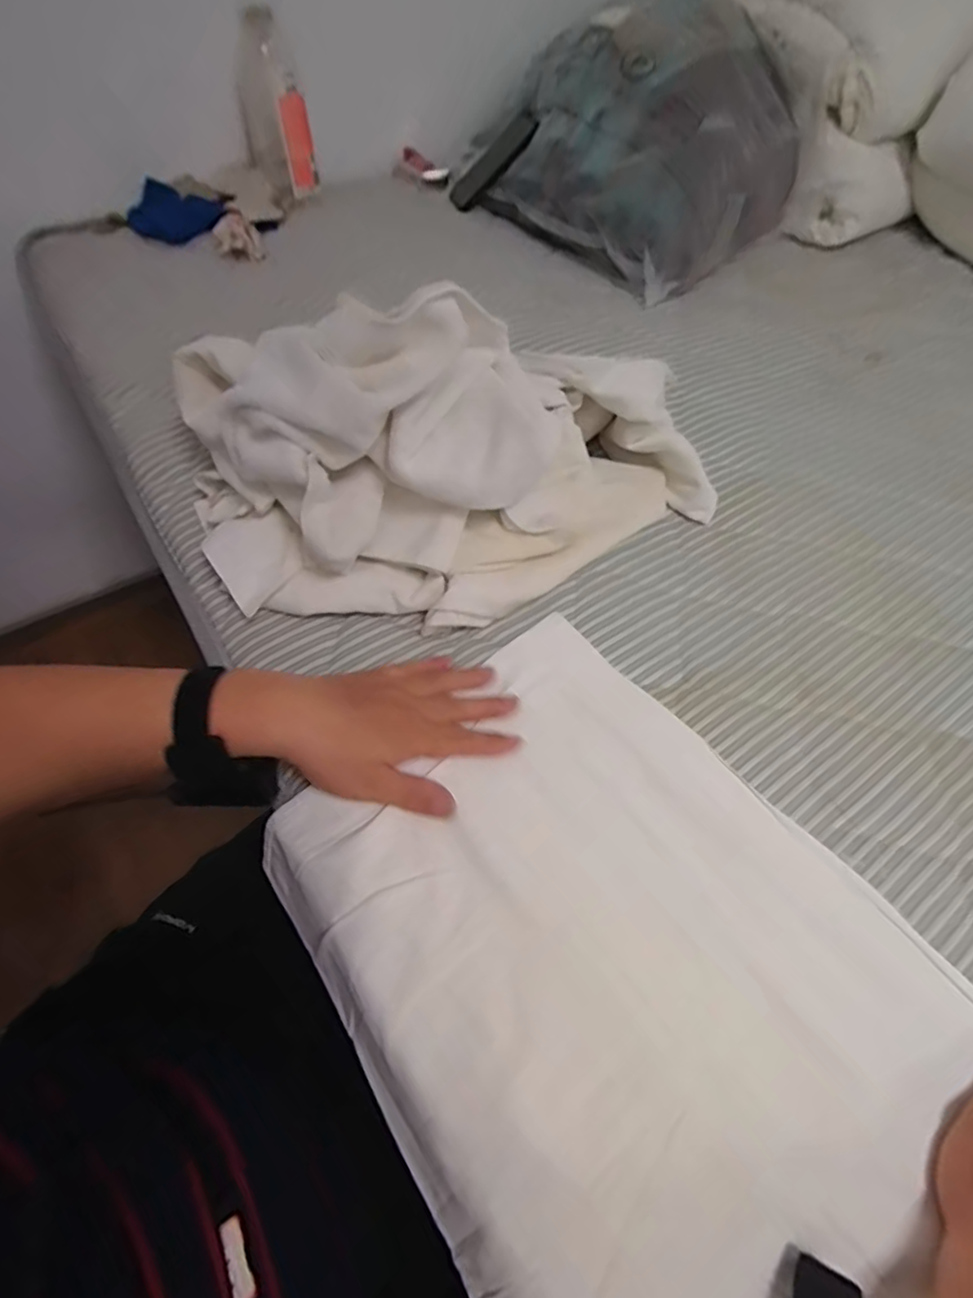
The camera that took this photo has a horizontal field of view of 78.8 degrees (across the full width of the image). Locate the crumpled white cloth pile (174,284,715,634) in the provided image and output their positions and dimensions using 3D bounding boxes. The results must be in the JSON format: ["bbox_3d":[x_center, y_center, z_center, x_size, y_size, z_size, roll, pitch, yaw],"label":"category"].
[{"bbox_3d":[-0.018,-0.204,0.543,0.477,0.221,0.274,-19,59,-16],"label":"crumpled white cloth pile"}]

